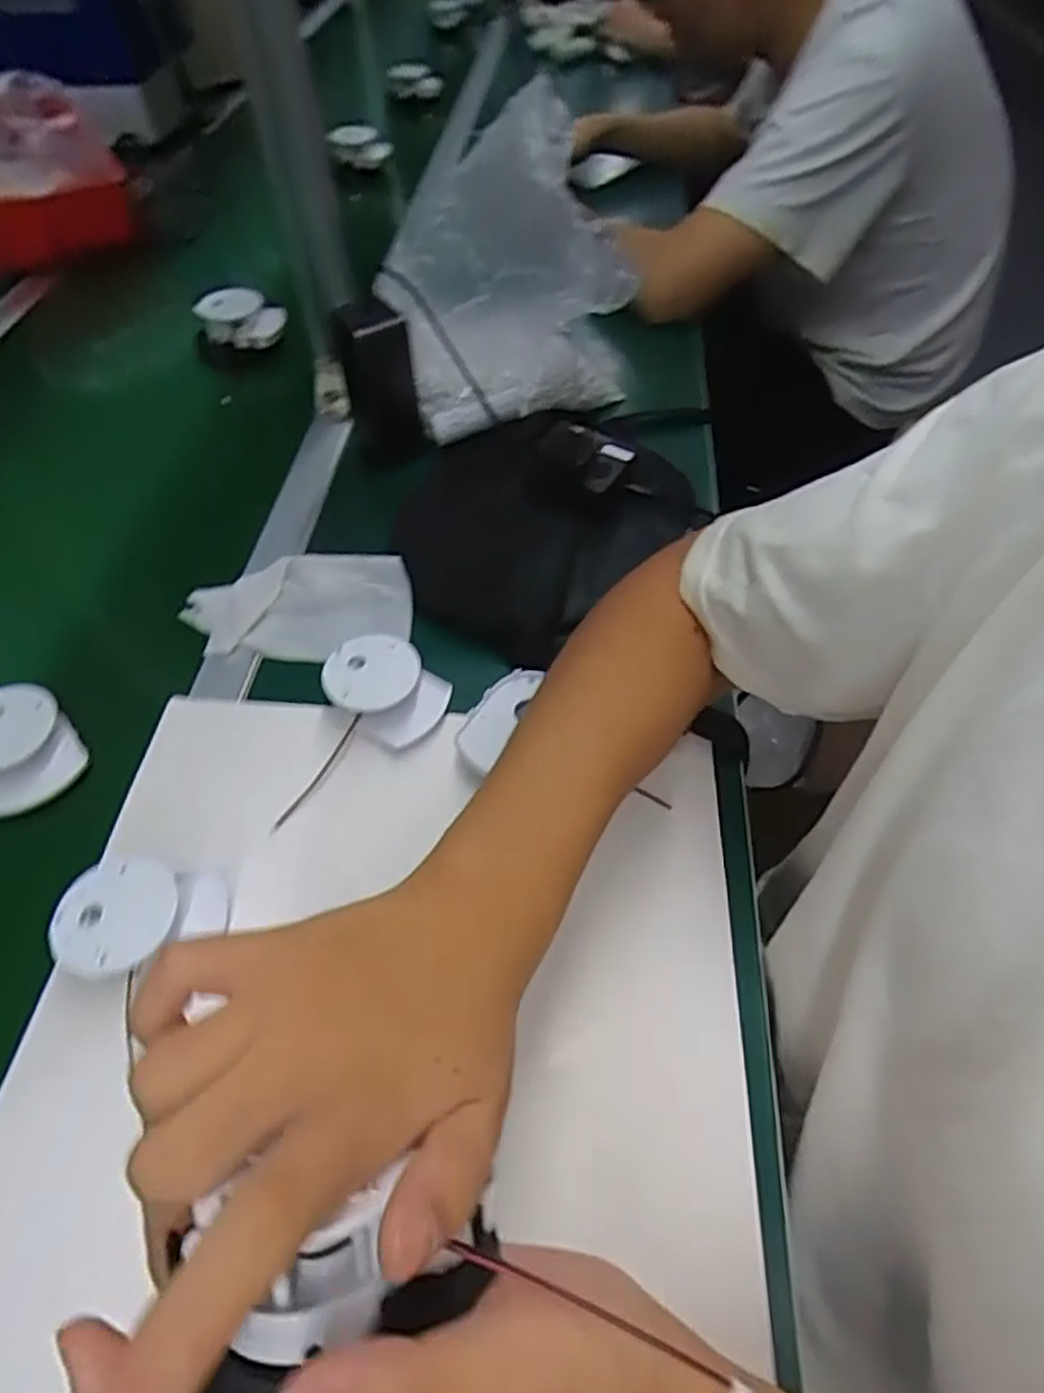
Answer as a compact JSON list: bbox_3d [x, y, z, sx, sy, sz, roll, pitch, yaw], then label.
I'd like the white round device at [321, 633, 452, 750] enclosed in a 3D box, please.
[{"bbox_3d":[-0.093,-0.006,0.501,0.079,0.030,0.064,35,61,23],"label":"white round device"}]

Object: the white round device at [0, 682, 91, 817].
[{"bbox_3d":[-0.327,0.032,0.477,0.064,0.030,0.080,-36,61,-23],"label":"white round device"}]

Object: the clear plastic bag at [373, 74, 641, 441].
[{"bbox_3d":[-0.013,-0.349,0.644,0.204,0.210,0.203,-5,54,-4],"label":"clear plastic bag"}]

